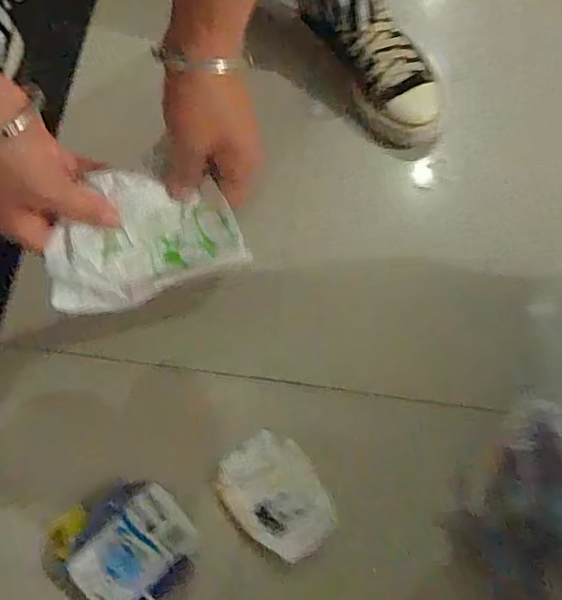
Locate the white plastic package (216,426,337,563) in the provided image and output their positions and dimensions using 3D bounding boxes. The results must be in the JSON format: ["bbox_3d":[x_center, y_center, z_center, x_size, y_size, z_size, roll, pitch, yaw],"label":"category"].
[{"bbox_3d":[-0.004,0.185,0.528,0.086,0.032,0.118,-38,75,-10],"label":"white plastic package"}]

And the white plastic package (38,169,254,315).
[{"bbox_3d":[-0.100,-0.045,0.385,0.130,0.022,0.087,-21,73,-5],"label":"white plastic package"}]

